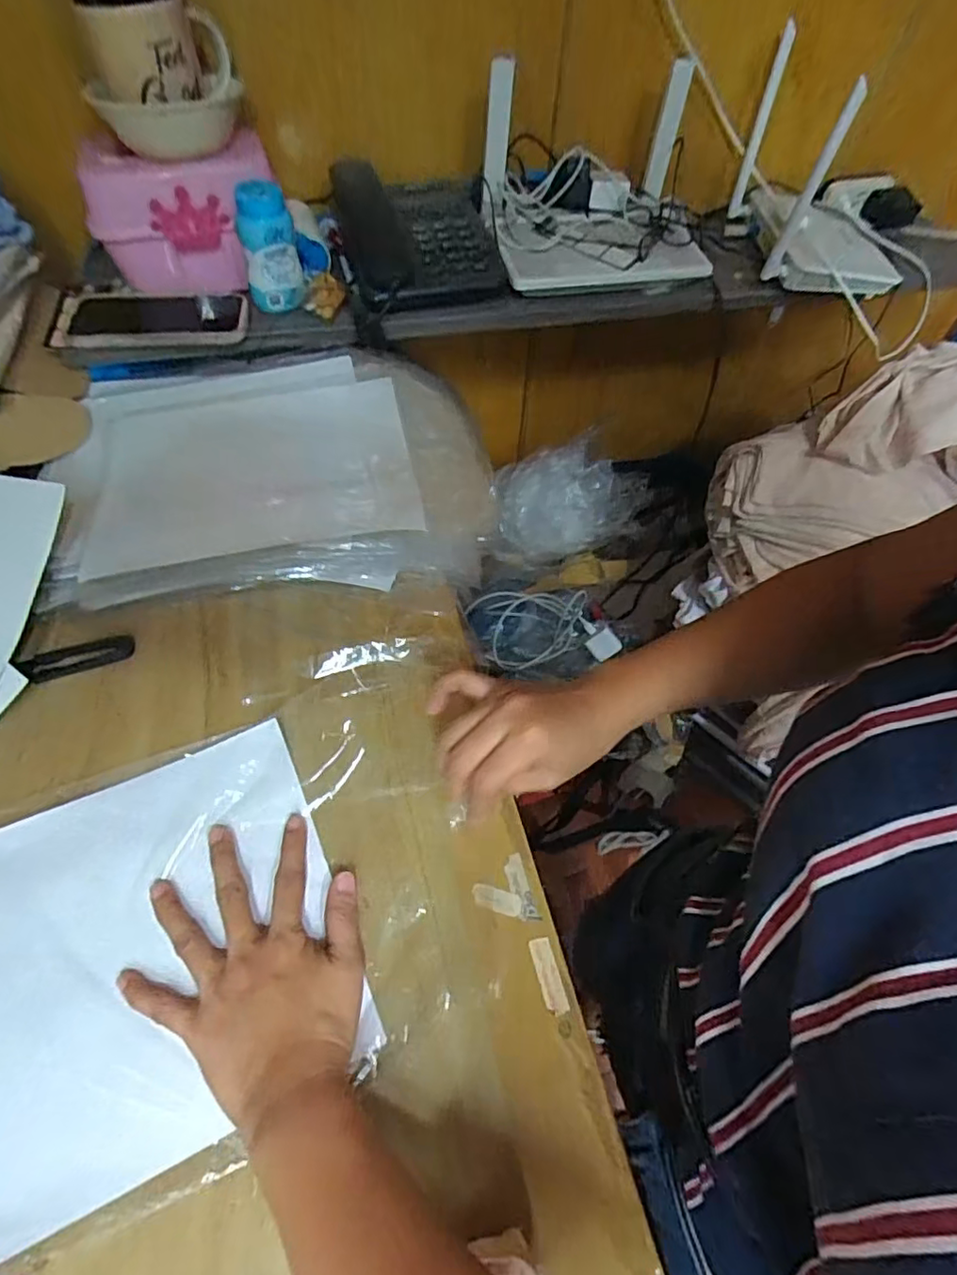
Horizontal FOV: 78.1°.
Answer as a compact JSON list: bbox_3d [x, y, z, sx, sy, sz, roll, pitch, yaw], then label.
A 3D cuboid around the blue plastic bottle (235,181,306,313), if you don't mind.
[{"bbox_3d":[-0.197,-0.366,0.561,0.053,0.102,0.044,-12,58,-8],"label":"blue plastic bottle"}]

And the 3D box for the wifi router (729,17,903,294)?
[{"bbox_3d":[0.387,-0.515,0.642,0.136,0.164,0.223,2,54,-1],"label":"wifi router"}]

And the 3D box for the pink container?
[{"bbox_3d":[-0.272,-0.395,0.569,0.154,0.115,0.098,-3,57,-2],"label":"pink container"}]

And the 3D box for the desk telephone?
[{"bbox_3d":[-0.062,-0.422,0.615,0.153,0.087,0.159,-12,56,-11],"label":"desk telephone"}]

